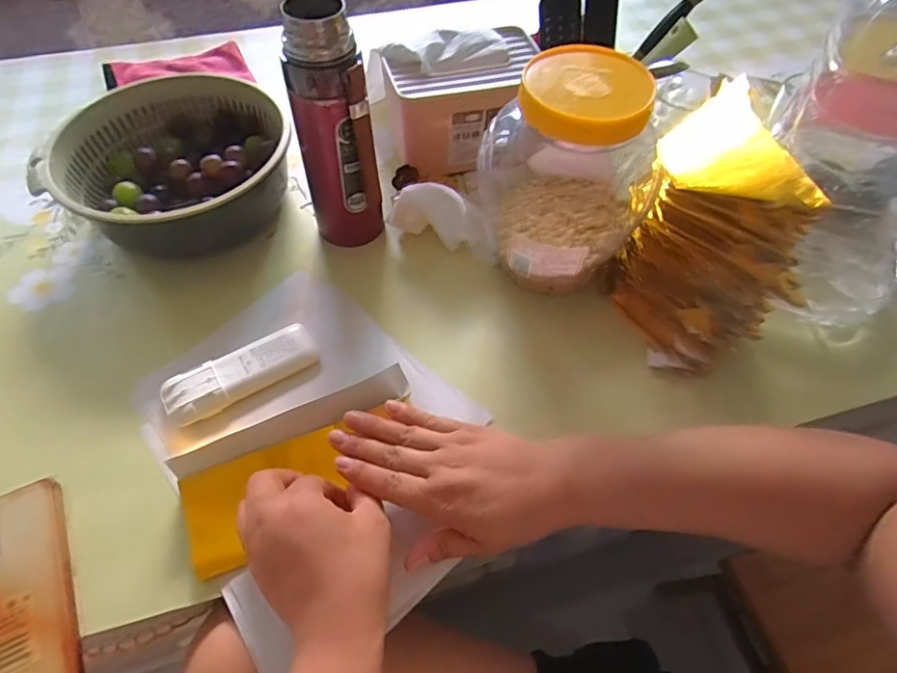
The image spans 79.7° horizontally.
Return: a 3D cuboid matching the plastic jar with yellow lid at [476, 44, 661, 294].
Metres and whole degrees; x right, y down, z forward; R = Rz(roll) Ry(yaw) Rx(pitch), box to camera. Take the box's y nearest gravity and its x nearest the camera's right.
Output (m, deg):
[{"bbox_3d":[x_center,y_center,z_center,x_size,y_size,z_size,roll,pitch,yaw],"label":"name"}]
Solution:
[{"bbox_3d":[0.096,-0.132,0.461,0.126,0.187,0.130,0,56,-1],"label":"plastic jar with yellow lid"}]

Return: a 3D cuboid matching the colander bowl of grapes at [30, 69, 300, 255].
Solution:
[{"bbox_3d":[-0.280,-0.171,0.552,0.208,0.086,0.196,0,56,-1],"label":"colander bowl of grapes"}]

